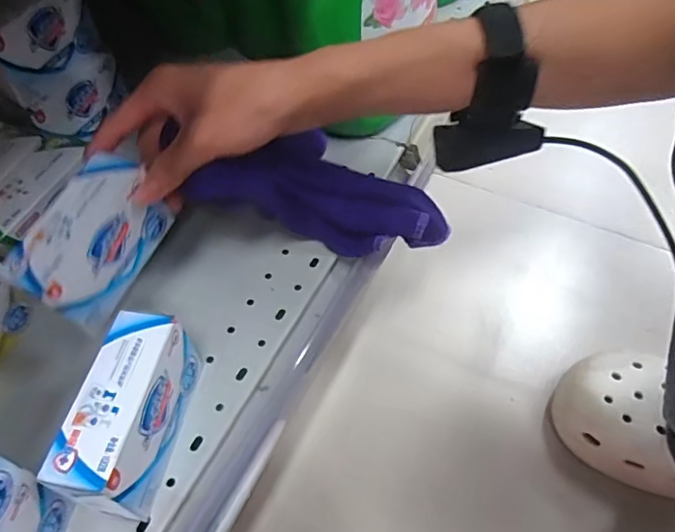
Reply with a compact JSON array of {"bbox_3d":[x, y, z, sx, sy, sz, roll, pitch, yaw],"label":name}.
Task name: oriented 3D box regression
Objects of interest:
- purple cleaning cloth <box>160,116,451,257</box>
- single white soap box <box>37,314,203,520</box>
[{"bbox_3d":[-0.017,-0.055,0.391,0.212,0.042,0.074,12,51,-20],"label":"purple cleaning cloth"},{"bbox_3d":[-0.114,0.085,0.301,0.041,0.063,0.100,9,55,7],"label":"single white soap box"}]

